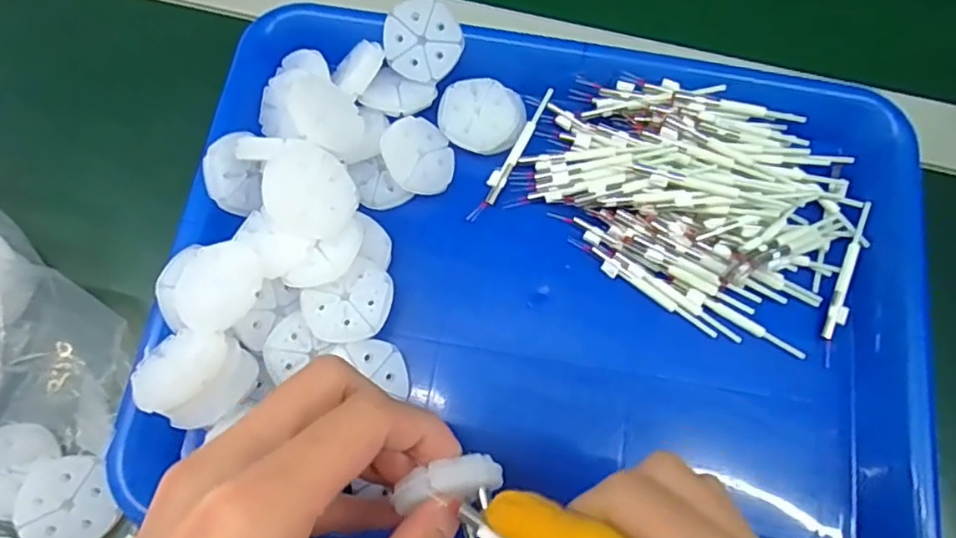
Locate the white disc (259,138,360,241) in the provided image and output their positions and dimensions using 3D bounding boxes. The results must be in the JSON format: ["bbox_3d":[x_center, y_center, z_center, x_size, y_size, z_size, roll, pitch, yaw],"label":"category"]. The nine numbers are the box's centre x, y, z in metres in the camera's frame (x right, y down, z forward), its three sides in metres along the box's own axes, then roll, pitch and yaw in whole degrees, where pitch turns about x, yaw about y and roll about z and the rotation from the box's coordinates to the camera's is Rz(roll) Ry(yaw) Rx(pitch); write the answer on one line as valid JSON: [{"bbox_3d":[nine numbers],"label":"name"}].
[{"bbox_3d":[-0.070,-0.032,0.250,0.038,0.004,0.037,3,83,-28],"label":"white disc"}]

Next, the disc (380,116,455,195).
[{"bbox_3d":[-0.028,-0.055,0.290,0.037,0.005,0.036,5,80,-28],"label":"disc"}]

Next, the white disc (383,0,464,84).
[{"bbox_3d":[-0.027,-0.111,0.293,0.037,0.004,0.036,21,111,-8],"label":"white disc"}]

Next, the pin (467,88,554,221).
[{"bbox_3d":[0.017,-0.058,0.301,0.008,0.005,0.079,27,74,7],"label":"pin"}]

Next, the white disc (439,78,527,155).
[{"bbox_3d":[0.002,-0.076,0.300,0.041,0.009,0.037,20,74,5],"label":"white disc"}]

